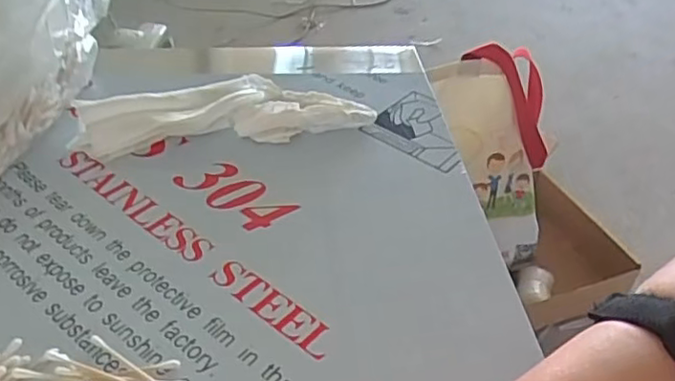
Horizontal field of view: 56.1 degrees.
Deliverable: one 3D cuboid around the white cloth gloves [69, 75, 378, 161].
[{"bbox_3d":[-0.094,-0.068,0.541,0.237,0.032,0.070,-9,41,-16],"label":"white cloth gloves"}]

